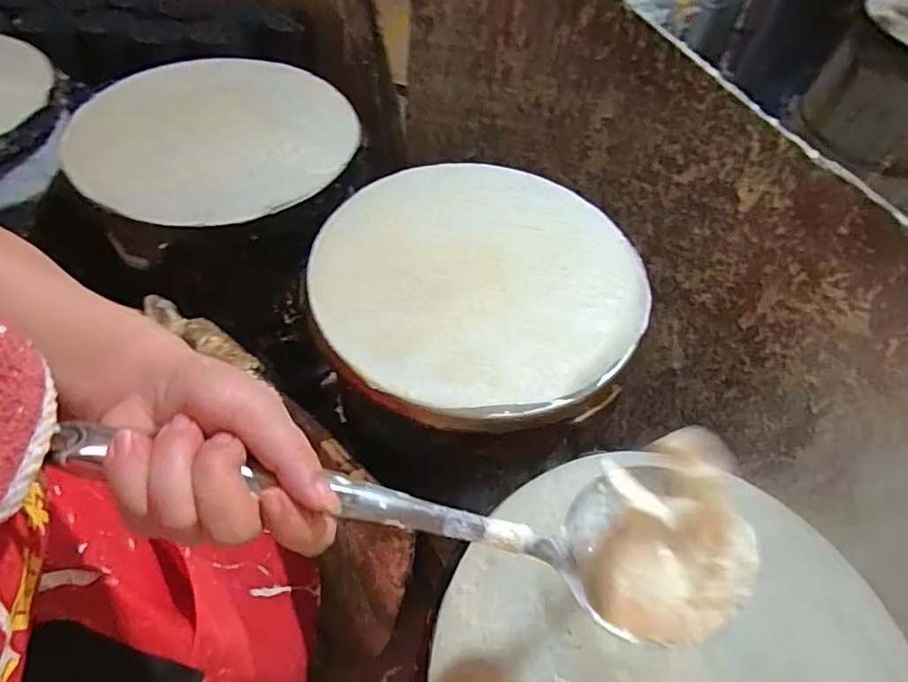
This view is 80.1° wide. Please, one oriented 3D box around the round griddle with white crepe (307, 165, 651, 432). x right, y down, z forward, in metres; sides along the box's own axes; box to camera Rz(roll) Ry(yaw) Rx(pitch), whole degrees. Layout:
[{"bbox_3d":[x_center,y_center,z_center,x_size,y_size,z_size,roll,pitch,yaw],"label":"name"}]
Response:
[{"bbox_3d":[0.029,-0.079,0.627,0.366,0.039,0.381,3,54,-4],"label":"round griddle with white crepe"}]

